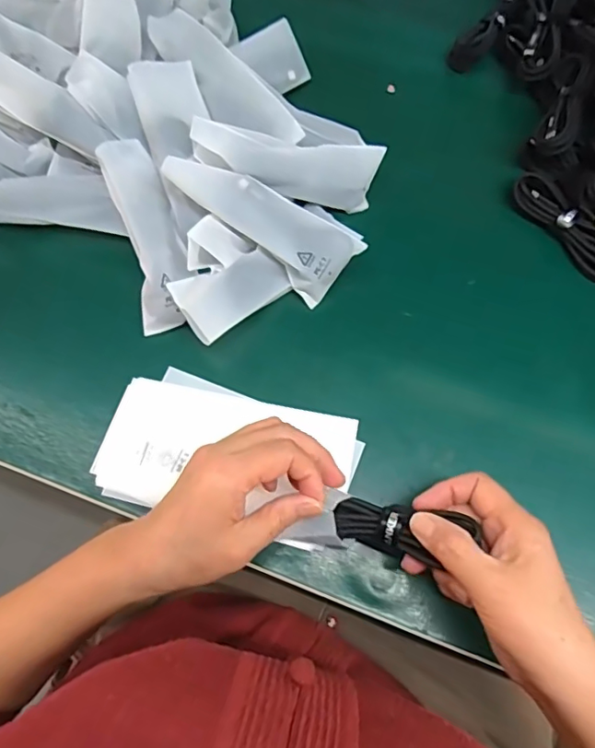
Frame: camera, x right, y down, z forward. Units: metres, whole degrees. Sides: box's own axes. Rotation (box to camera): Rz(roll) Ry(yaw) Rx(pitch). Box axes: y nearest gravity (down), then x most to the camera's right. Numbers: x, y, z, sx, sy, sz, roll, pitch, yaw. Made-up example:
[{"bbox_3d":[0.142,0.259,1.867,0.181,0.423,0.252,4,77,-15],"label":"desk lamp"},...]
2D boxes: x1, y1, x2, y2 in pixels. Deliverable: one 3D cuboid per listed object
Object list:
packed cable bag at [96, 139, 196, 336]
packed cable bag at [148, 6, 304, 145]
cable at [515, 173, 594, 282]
[{"bbox_3d":[-0.116,-0.109,0.419,0.045,0.020,0.151,-15,84,-3],"label":"packed cable bag"},{"bbox_3d":[-0.061,-0.238,0.441,0.153,0.018,0.047,43,78,1],"label":"packed cable bag"},{"bbox_3d":[0.225,-0.122,0.437,0.037,0.018,0.107,-33,74,-9],"label":"cable"}]

